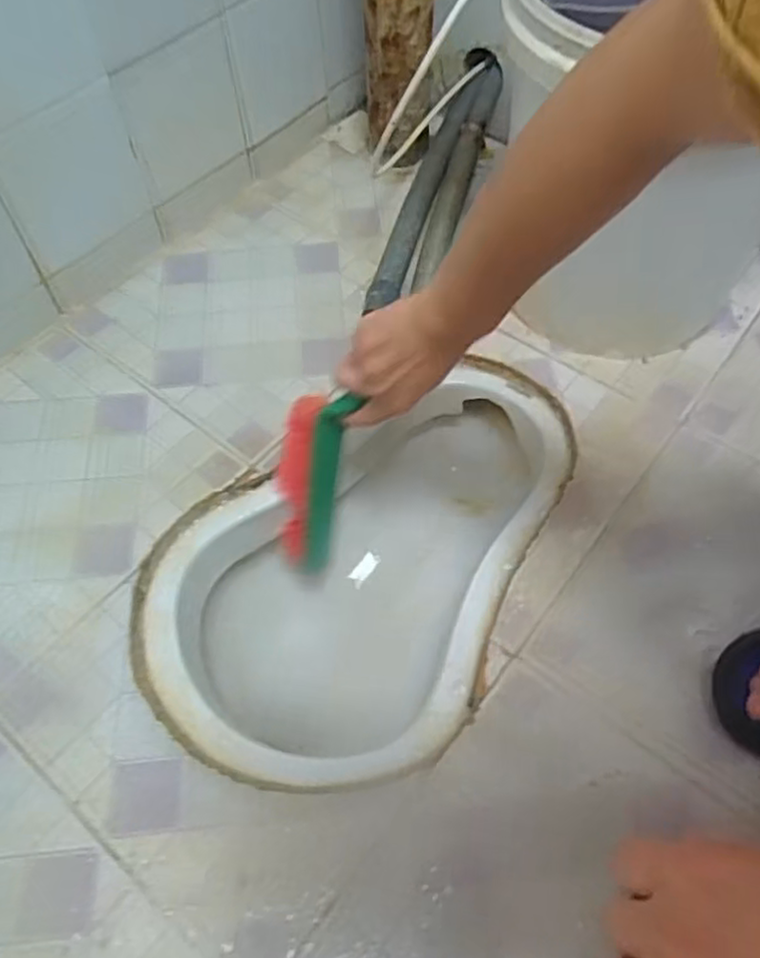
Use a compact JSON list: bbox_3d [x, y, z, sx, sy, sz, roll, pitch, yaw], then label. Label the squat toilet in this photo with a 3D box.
[{"bbox_3d":[-0.014,0.099,0.724,0.284,0.218,0.455,22,60,16],"label":"squat toilet"}]

